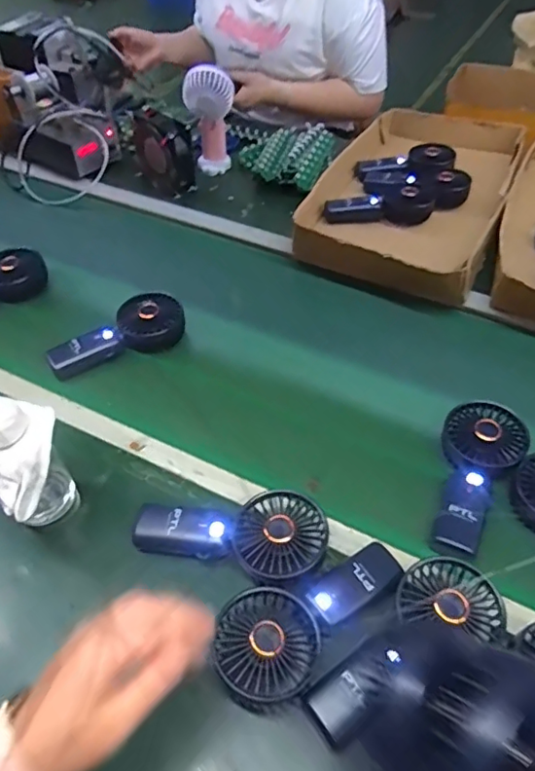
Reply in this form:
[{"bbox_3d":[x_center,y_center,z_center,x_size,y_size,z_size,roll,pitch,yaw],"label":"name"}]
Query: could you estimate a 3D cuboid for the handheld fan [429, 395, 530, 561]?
[{"bbox_3d":[0.217,0.093,0.578,0.081,0.030,0.188,20,51,17],"label":"handheld fan"}]

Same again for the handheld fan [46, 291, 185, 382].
[{"bbox_3d":[-0.194,-0.062,0.725,0.177,0.037,0.080,-36,57,-27],"label":"handheld fan"}]

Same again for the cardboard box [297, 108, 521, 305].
[{"bbox_3d":[0.264,-0.356,0.987,0.296,0.068,0.562,20,52,17],"label":"cardboard box"}]

